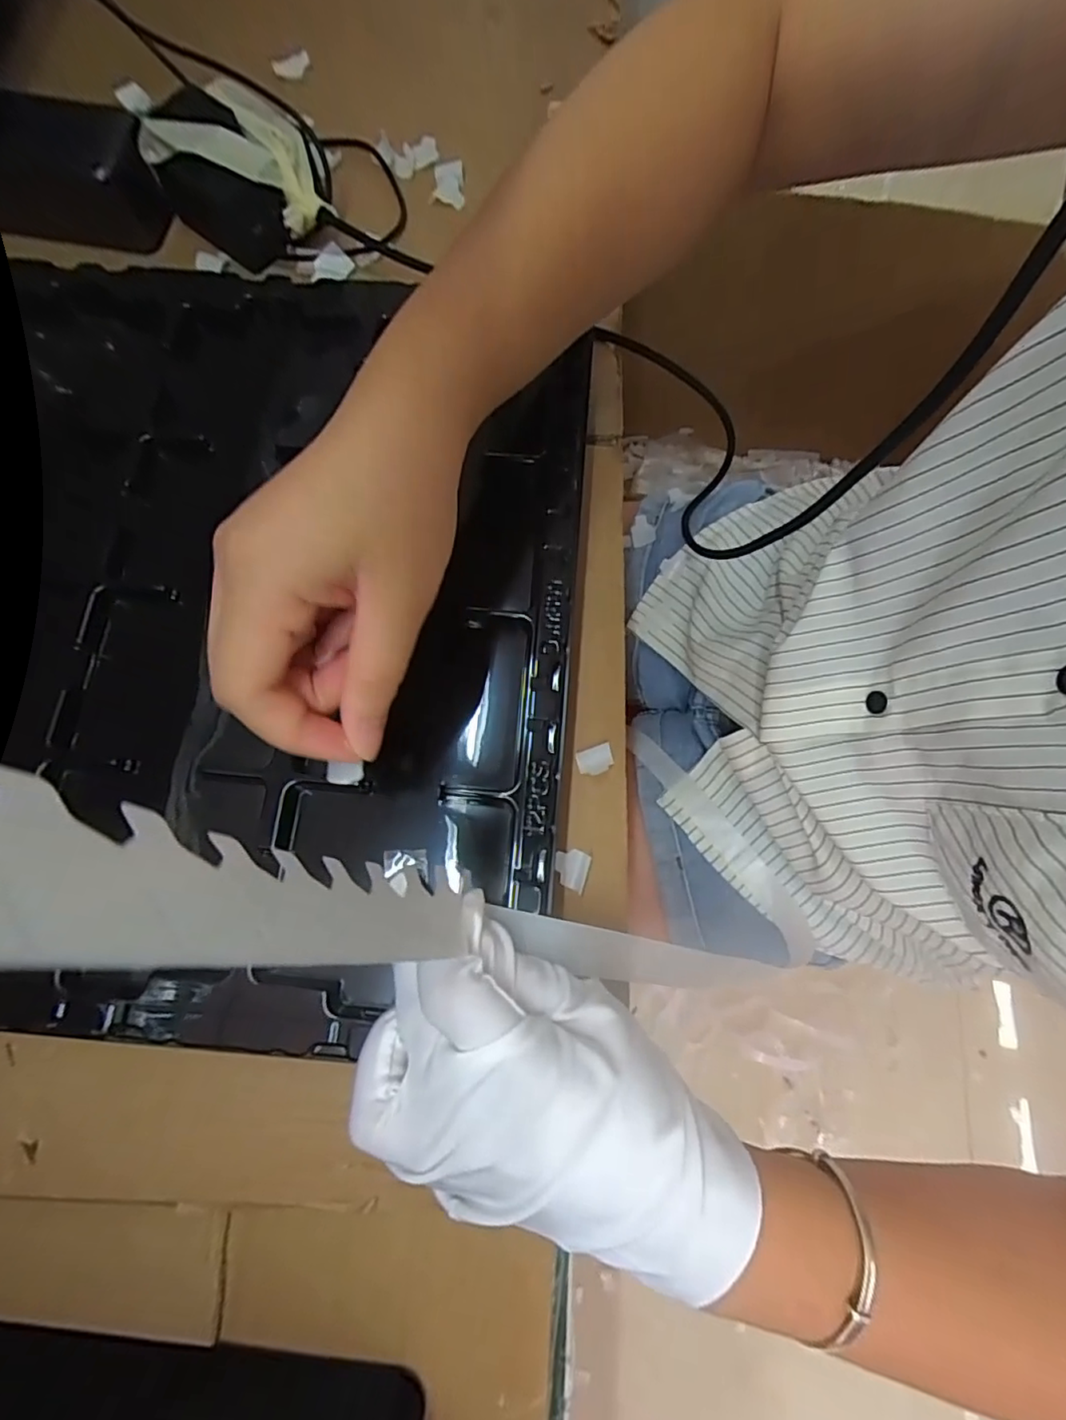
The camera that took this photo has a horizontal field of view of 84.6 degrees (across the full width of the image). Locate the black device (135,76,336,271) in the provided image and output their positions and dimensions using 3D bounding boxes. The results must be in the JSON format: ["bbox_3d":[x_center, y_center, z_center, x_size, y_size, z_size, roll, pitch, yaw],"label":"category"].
[{"bbox_3d":[-0.179,-0.336,0.365,0.095,0.056,0.078,41,81,10],"label":"black device"}]

